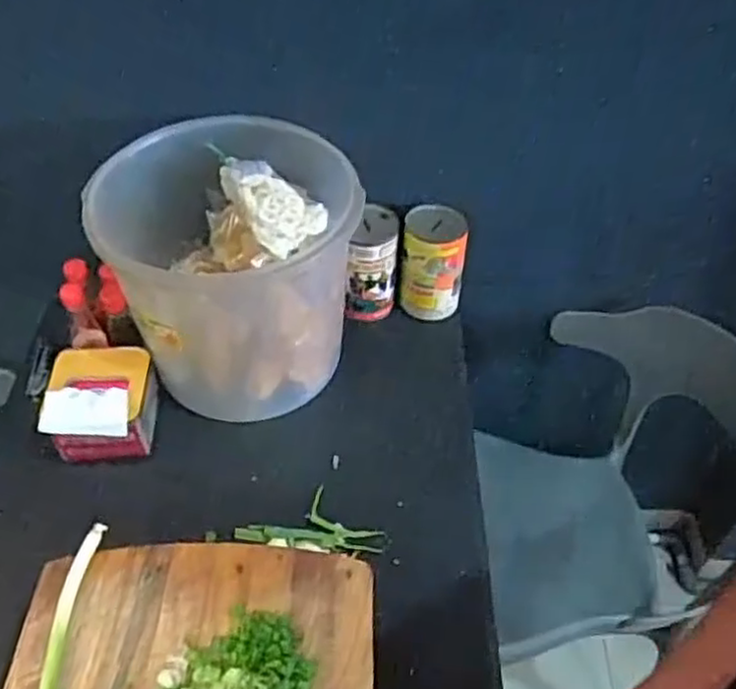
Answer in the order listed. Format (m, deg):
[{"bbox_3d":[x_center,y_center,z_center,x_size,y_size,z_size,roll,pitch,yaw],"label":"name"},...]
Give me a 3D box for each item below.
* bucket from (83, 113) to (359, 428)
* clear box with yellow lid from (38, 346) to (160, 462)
[{"bbox_3d":[-0.160,-0.090,0.887,0.279,0.262,0.266,0,47,0],"label":"bucket"},{"bbox_3d":[-0.305,0.069,0.849,0.108,0.076,0.118,-2,48,-2],"label":"clear box with yellow lid"}]

